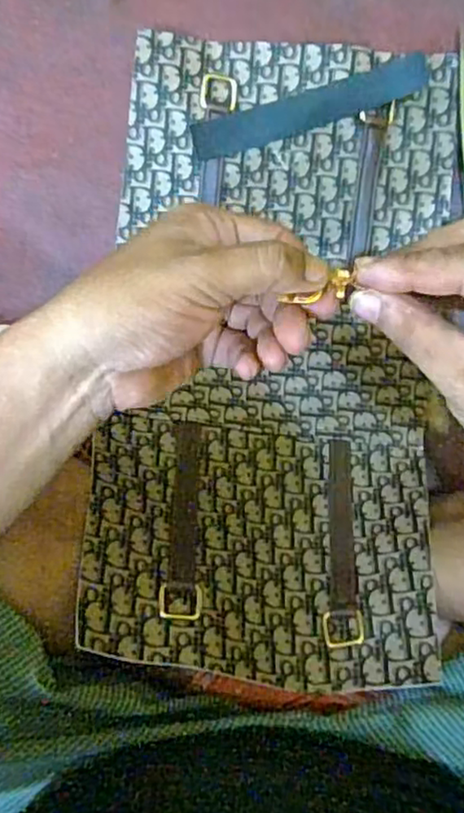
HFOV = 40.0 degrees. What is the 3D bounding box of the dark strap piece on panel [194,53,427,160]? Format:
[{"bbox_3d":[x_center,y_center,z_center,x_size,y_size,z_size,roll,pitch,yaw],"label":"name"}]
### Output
[{"bbox_3d":[0.051,-0.196,0.419,0.156,0.008,0.026,-15,97,6],"label":"dark strap piece on panel"}]

